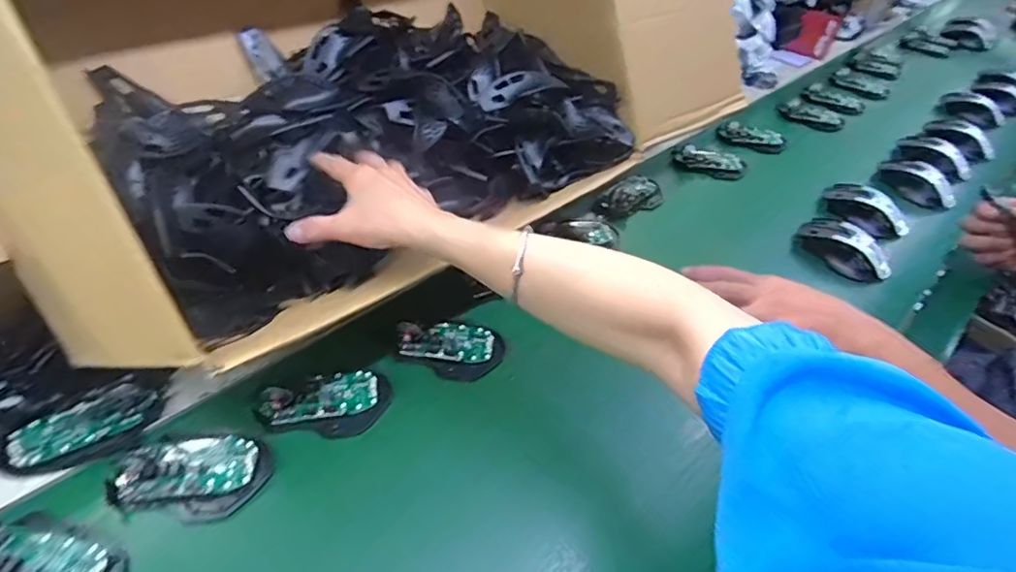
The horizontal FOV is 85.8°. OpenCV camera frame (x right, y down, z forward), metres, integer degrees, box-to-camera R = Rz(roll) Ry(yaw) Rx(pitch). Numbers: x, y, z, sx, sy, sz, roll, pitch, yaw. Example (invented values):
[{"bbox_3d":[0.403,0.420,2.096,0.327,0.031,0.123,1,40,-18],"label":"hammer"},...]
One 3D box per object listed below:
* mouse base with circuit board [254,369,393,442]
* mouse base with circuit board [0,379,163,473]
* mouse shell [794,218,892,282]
[{"bbox_3d":[-0.165,0.103,0.491,0.114,0.021,0.063,-5,46,-13],"label":"mouse base with circuit board"},{"bbox_3d":[-0.354,0.115,0.454,0.112,0.021,0.064,-15,49,-22],"label":"mouse base with circuit board"},{"bbox_3d":[0.452,-0.051,0.733,0.053,0.042,0.118,-31,56,-33],"label":"mouse shell"}]

